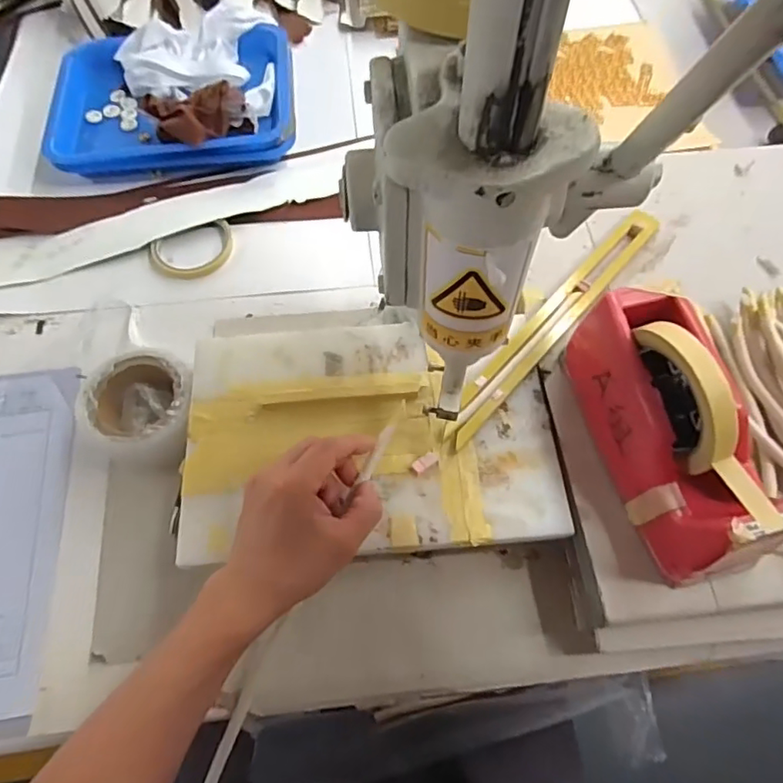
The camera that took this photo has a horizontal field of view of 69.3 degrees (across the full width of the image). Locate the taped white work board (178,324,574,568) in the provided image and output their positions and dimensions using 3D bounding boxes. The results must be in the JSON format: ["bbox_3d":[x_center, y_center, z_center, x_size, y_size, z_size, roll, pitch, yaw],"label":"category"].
[{"bbox_3d":[-0.018,0.032,0.468,0.296,0.011,0.195,-3,64,-2],"label":"taped white work board"}]

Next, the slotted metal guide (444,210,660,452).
[{"bbox_3d":[0.148,-0.068,0.510,0.036,0.011,0.309,38,70,17],"label":"slotted metal guide"}]

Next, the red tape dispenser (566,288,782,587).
[{"bbox_3d":[0.200,0.022,0.398,0.068,0.117,0.199,-12,65,-6],"label":"red tape dispenser"}]

